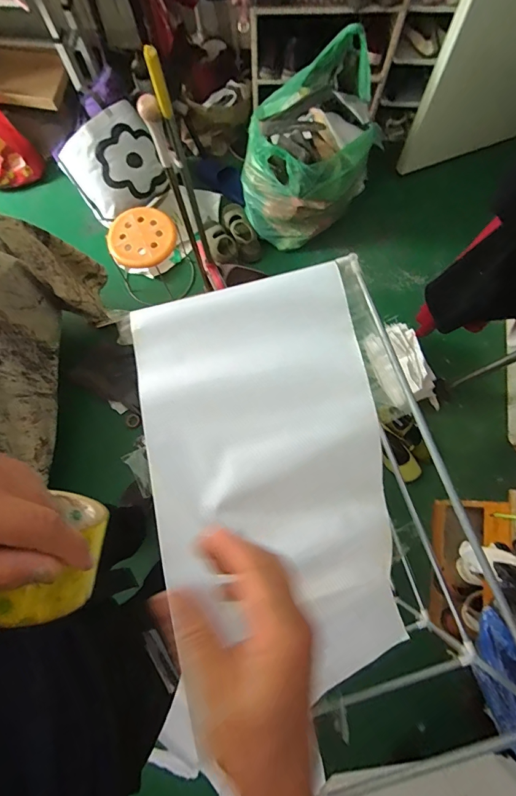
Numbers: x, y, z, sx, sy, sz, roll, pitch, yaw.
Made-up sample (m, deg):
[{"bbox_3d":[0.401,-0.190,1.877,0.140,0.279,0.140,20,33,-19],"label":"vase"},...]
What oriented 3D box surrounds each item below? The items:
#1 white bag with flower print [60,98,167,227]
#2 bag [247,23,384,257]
[{"bbox_3d":[-0.514,-0.842,1.394,0.334,0.128,0.312,-31,122,-9],"label":"white bag with flower print"},{"bbox_3d":[0.184,-0.862,1.365,0.389,0.403,0.496,31,79,9],"label":"bag"}]

